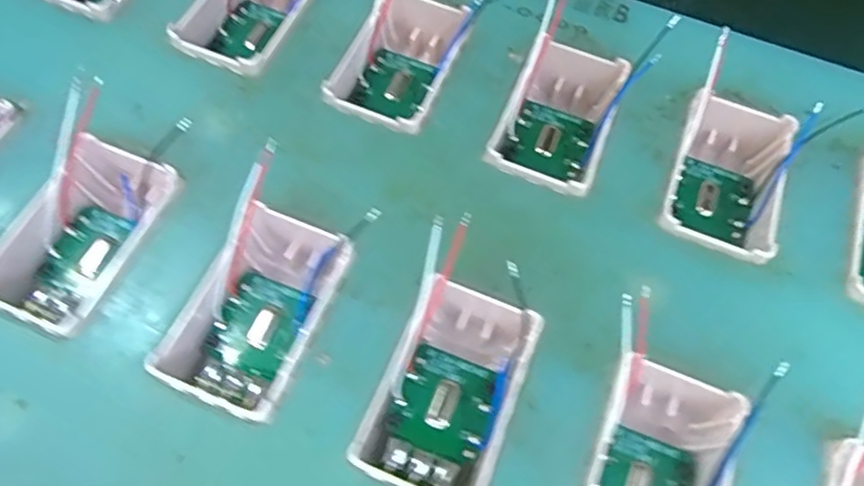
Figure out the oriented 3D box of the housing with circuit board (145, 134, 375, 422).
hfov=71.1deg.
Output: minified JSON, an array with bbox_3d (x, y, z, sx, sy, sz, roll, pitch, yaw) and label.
[{"bbox_3d":[-0.028,0.011,0.097,0.020,0.010,0.031,22,66,8],"label":"housing with circuit board"}]

